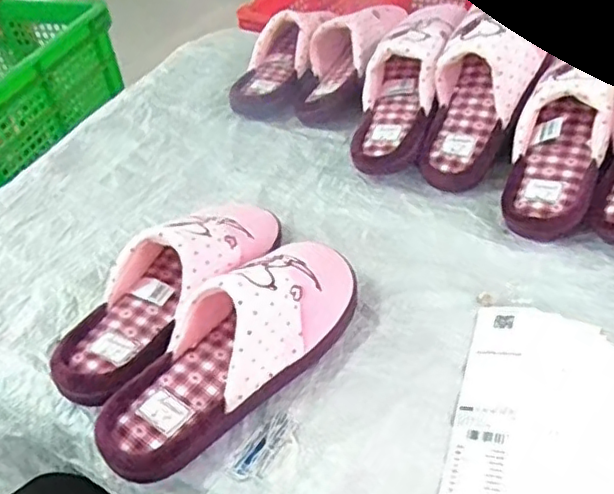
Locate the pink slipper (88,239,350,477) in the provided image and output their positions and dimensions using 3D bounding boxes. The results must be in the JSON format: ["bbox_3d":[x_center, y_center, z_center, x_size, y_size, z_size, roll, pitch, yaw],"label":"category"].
[{"bbox_3d":[-0.052,0.069,0.462,0.085,0.085,0.243,31,55,33],"label":"pink slipper"}]

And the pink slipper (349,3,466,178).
[{"bbox_3d":[0.108,-0.187,0.673,0.088,0.065,0.228,14,78,21],"label":"pink slipper"}]

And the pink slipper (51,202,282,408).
[{"bbox_3d":[-0.113,0.022,0.519,0.088,0.075,0.249,23,51,28],"label":"pink slipper"}]

